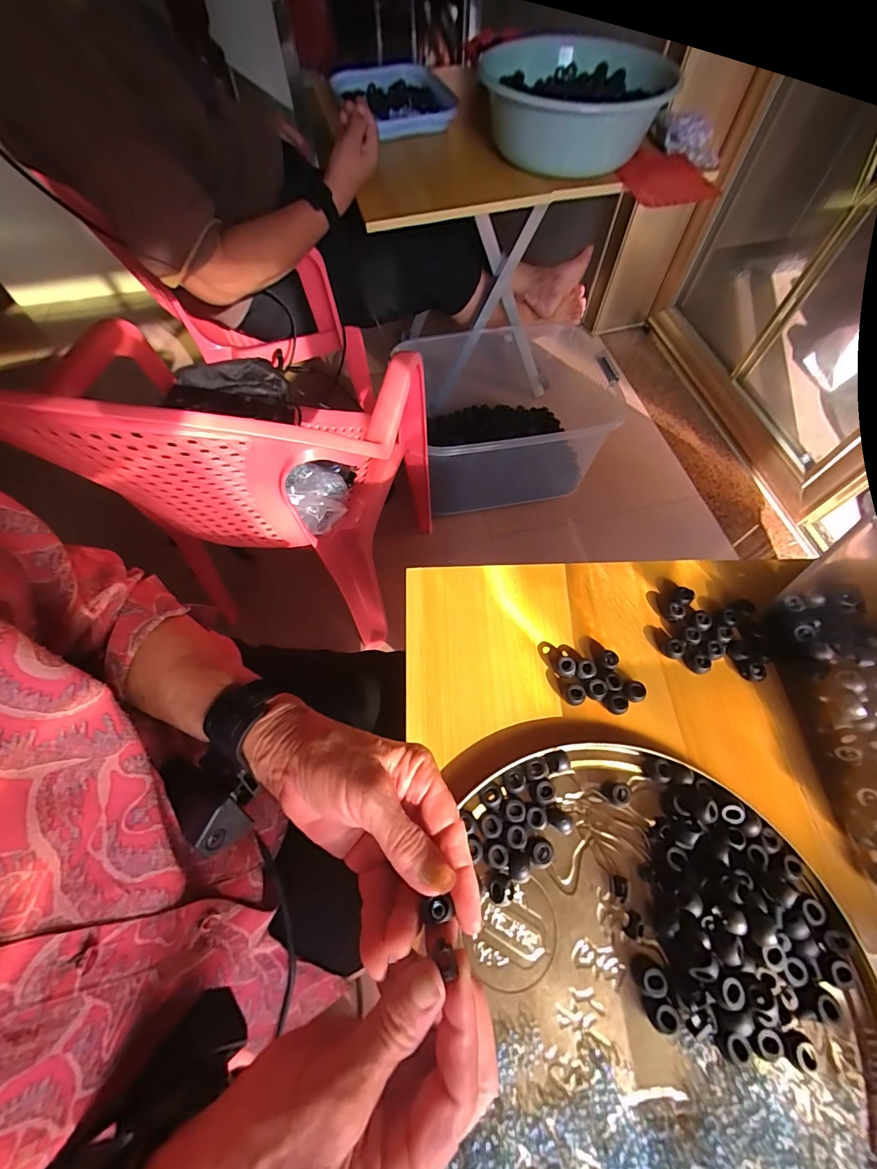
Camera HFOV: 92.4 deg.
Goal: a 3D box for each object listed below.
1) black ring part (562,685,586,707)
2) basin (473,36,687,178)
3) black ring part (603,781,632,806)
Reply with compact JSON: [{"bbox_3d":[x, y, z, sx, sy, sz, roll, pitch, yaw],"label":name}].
[{"bbox_3d":[0.111,0.090,0.343,0.015,0.011,0.016,0,64,0],"label":"black ring part"},{"bbox_3d":[0.191,-0.719,0.641,0.244,0.111,0.206,-1,64,-1],"label":"basin"},{"bbox_3d":[0.132,0.154,0.311,0.016,0.011,0.015,1,64,0],"label":"black ring part"}]

